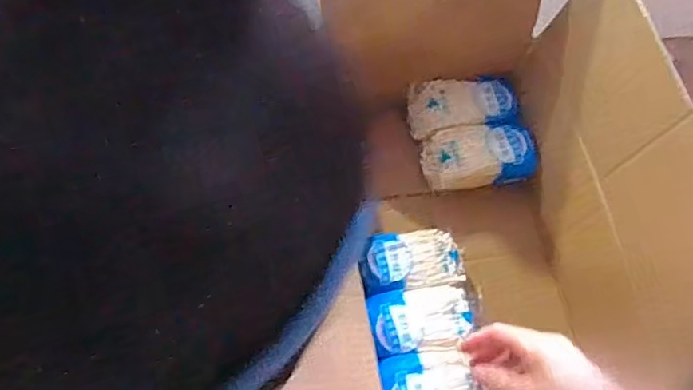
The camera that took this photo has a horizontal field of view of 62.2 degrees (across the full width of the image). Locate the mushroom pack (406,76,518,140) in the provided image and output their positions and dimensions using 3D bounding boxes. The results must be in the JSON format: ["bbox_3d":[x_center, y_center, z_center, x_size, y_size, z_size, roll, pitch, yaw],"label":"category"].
[{"bbox_3d":[0.177,-0.133,0.888,0.166,0.048,0.082,-2,66,-4],"label":"mushroom pack"}]

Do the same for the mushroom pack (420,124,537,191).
[{"bbox_3d":[0.194,-0.056,0.845,0.164,0.051,0.087,-2,66,-4],"label":"mushroom pack"}]

